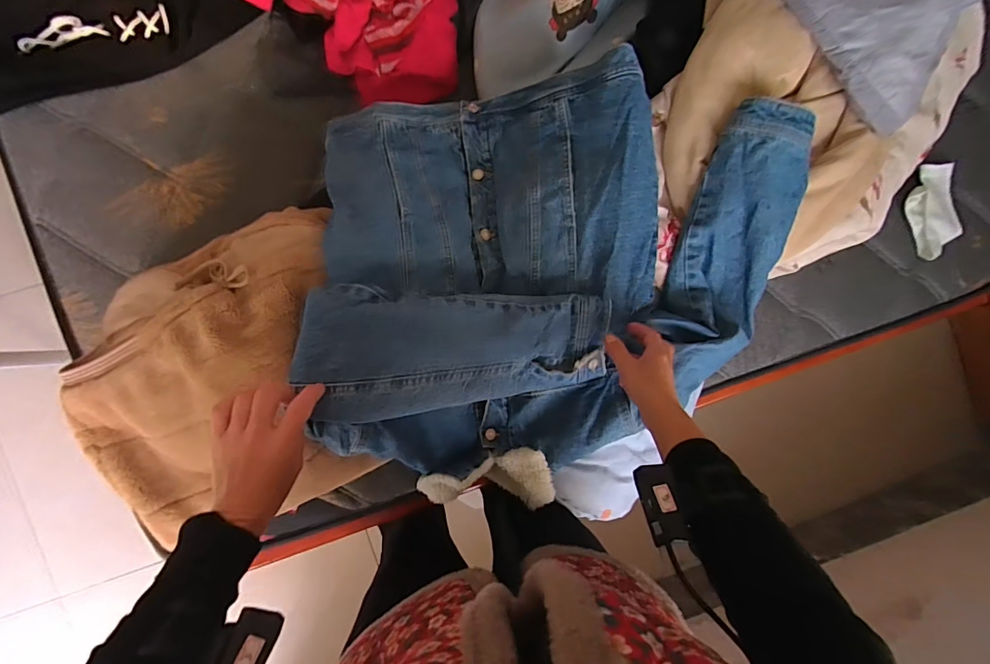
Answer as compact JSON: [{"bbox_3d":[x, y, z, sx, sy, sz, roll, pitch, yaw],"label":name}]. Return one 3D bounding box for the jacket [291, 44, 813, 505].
[{"bbox_3d":[0.088,-0.066,0.583,0.604,0.188,0.573,-1,90,-7],"label":"jacket"}]

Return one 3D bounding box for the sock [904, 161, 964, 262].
[{"bbox_3d":[0.858,-0.237,0.848,0.130,0.037,0.177,-17,92,-7],"label":"sock"}]

